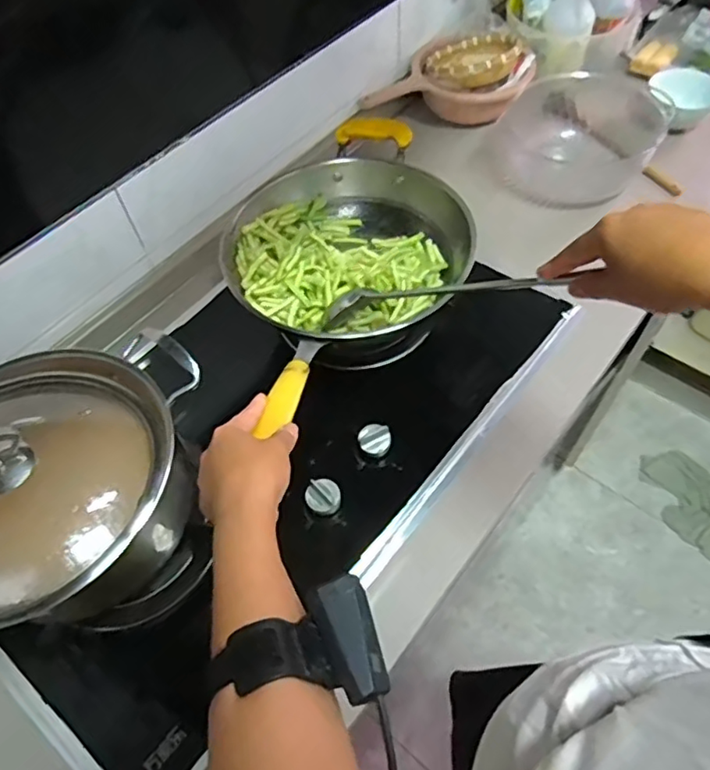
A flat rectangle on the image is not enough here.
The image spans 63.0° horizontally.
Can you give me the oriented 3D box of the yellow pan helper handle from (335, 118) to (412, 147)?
[{"bbox_3d":[0.026,-0.350,0.801,0.104,0.025,0.026,5,58,7],"label":"yellow pan helper handle"}]

